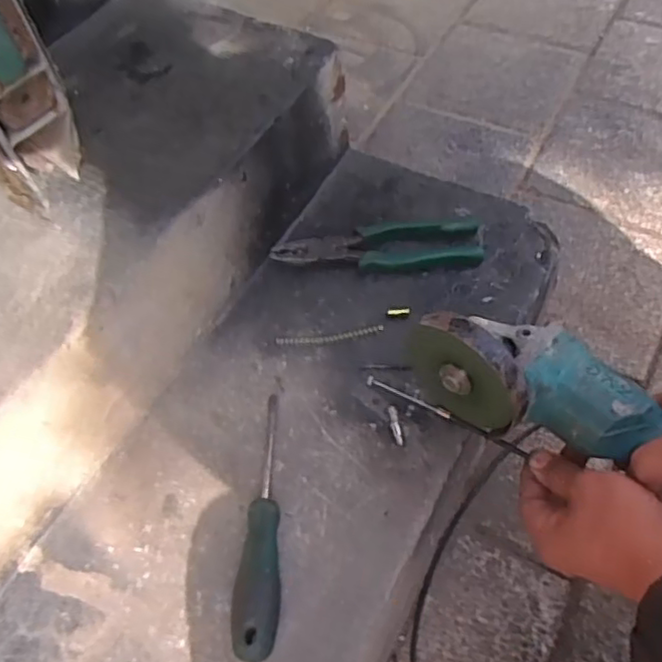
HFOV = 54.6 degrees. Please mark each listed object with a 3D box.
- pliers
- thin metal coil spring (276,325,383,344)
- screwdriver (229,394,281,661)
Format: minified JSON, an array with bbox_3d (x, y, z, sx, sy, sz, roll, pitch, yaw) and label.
[{"bbox_3d":[0.046,-0.084,0.639,0.202,0.017,0.057,-2,54,5],"label":"pliers"},{"bbox_3d":[-0.001,0.005,0.588,0.098,0.004,0.010,-8,54,0],"label":"thin metal coil spring"},{"bbox_3d":[-0.049,0.137,0.490,0.033,0.037,0.204,0,54,6],"label":"screwdriver"}]

